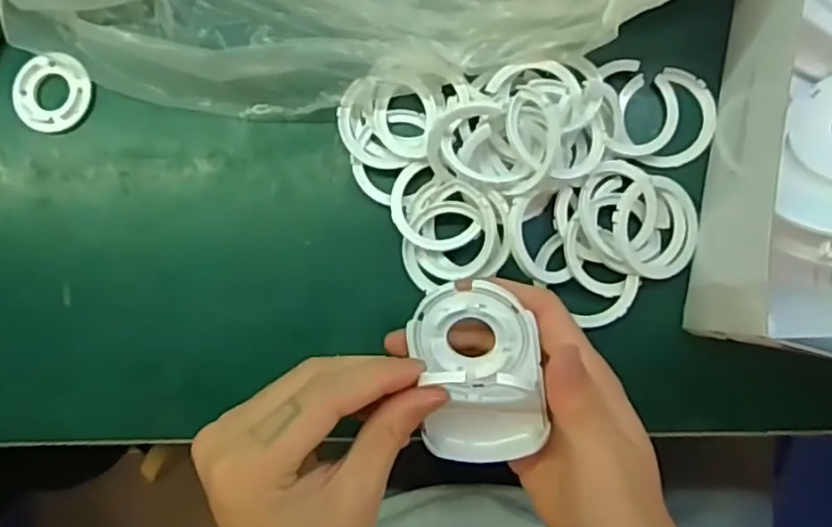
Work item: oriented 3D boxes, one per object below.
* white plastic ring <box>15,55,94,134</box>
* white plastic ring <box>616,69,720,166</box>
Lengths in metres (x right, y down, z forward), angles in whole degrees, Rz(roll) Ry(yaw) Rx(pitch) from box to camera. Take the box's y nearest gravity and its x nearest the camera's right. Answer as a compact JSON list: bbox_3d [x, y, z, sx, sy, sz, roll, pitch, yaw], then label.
[{"bbox_3d":[-0.202,-0.094,0.366,0.043,0.010,0.040,0,86,5],"label":"white plastic ring"},{"bbox_3d":[0.129,-0.075,0.339,0.048,0.007,0.051,0,86,5],"label":"white plastic ring"}]

